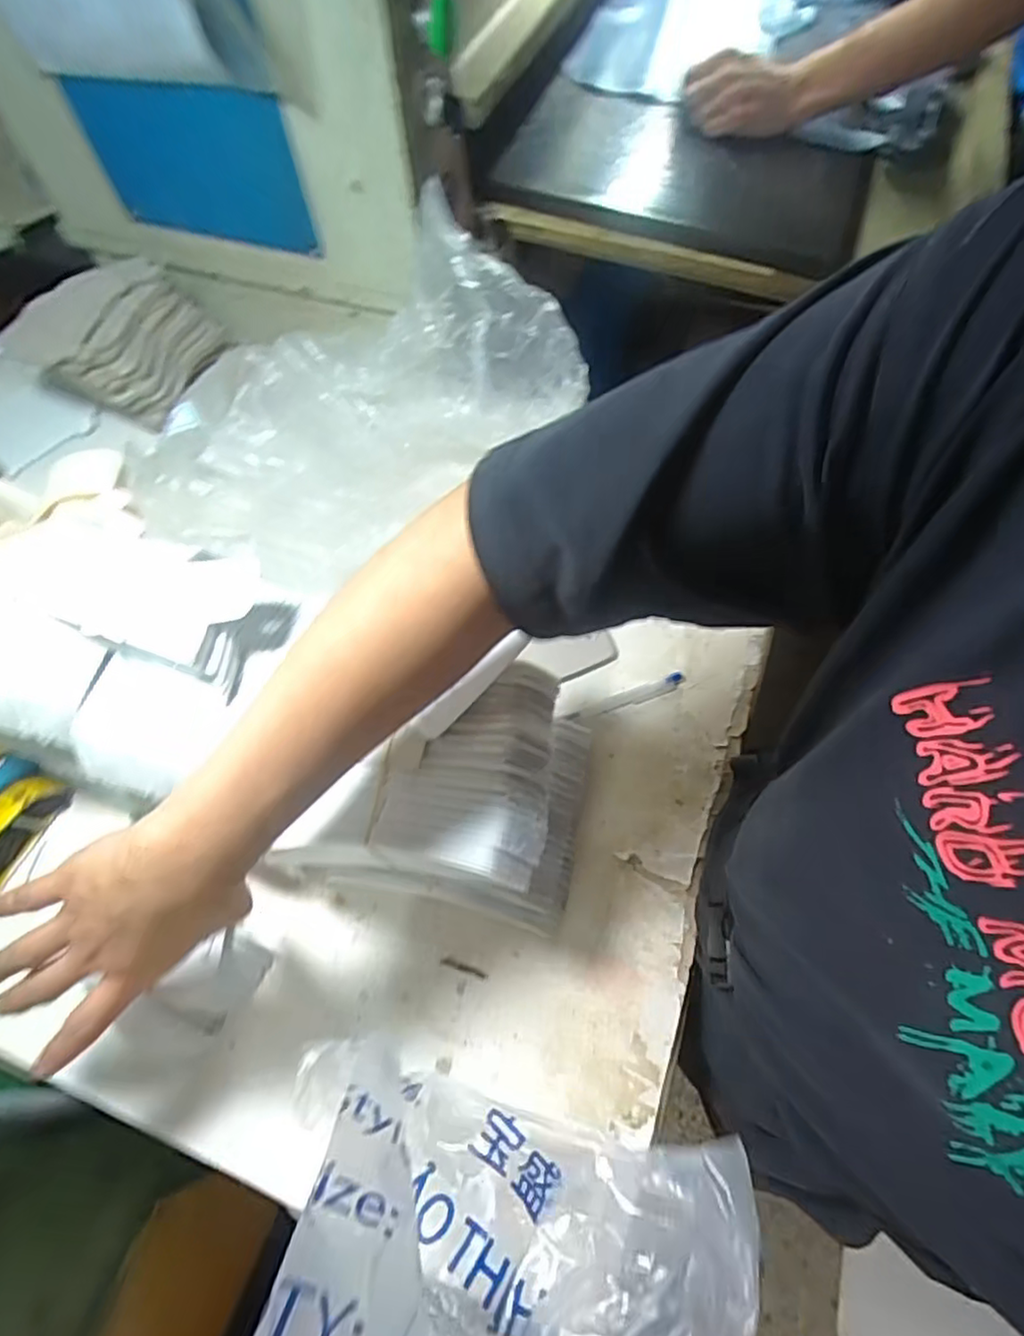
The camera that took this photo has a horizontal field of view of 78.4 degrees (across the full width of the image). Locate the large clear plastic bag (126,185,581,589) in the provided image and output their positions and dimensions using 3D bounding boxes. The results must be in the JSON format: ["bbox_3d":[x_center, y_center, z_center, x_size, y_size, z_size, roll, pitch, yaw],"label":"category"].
[{"bbox_3d":[-0.156,-0.231,0.559,0.418,0.170,0.205,-22,64,8],"label":"large clear plastic bag"}]

